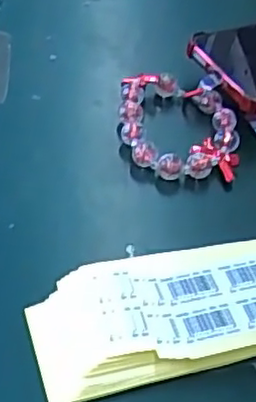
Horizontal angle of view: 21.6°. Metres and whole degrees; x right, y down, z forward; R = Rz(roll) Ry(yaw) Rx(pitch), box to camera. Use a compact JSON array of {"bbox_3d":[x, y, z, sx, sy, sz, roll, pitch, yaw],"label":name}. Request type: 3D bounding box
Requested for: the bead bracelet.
[{"bbox_3d":[0.033,-0.051,0.431,0.076,0.022,0.082,6,45,0],"label":"bead bracelet"}]

